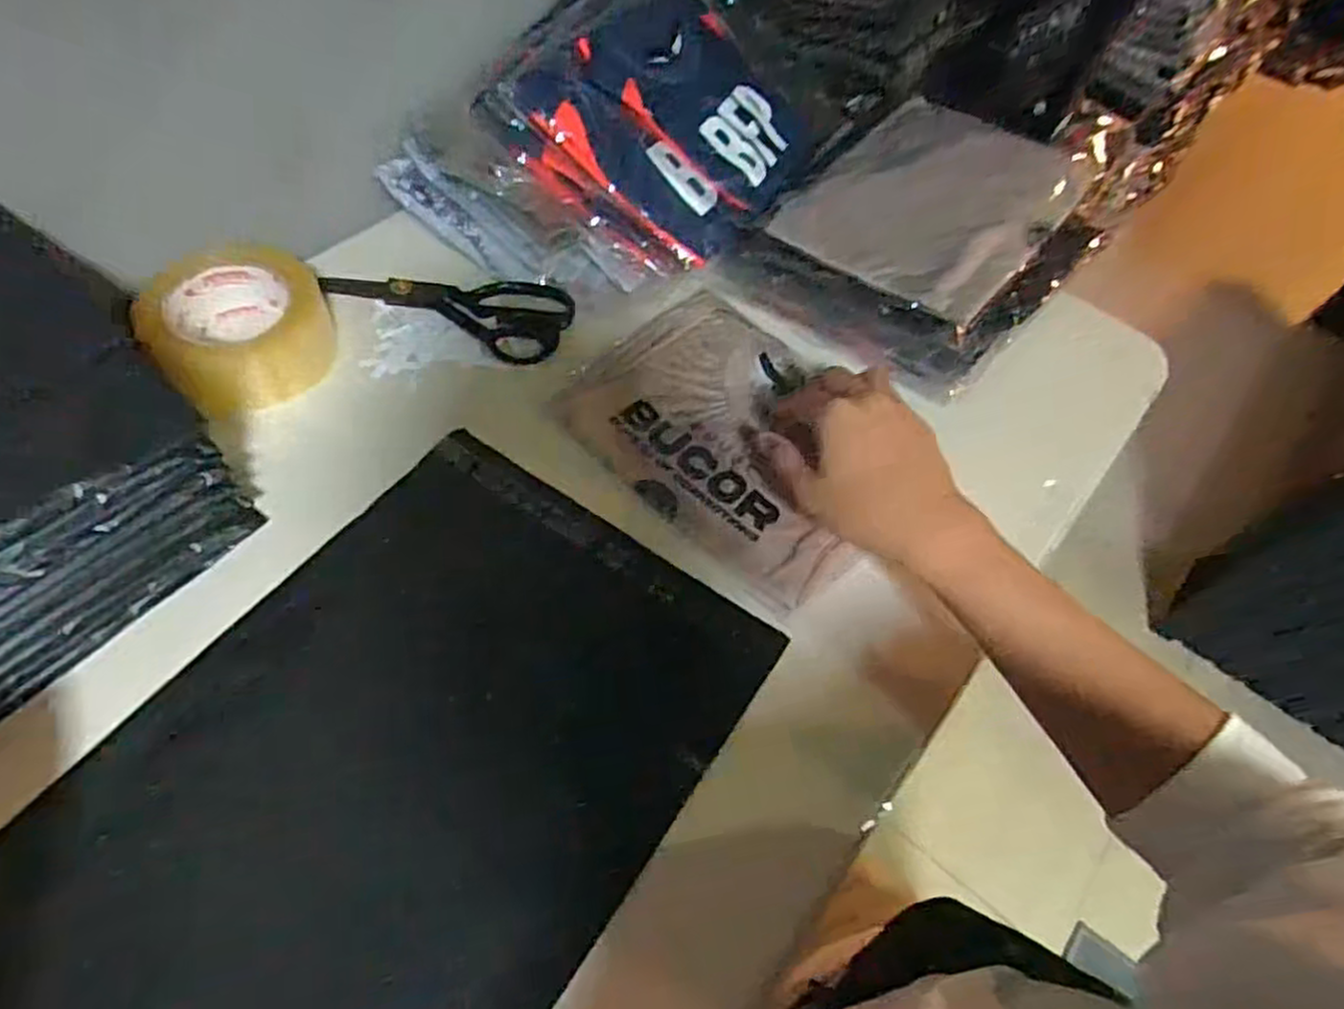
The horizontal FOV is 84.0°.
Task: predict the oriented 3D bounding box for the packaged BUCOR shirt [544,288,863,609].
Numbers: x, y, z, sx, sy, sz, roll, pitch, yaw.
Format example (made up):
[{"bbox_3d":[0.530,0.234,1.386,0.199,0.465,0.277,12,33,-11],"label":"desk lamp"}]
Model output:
[{"bbox_3d":[0.049,-0.052,0.553,0.176,0.013,0.249,-36,66,-24],"label":"packaged BUCOR shirt"}]

